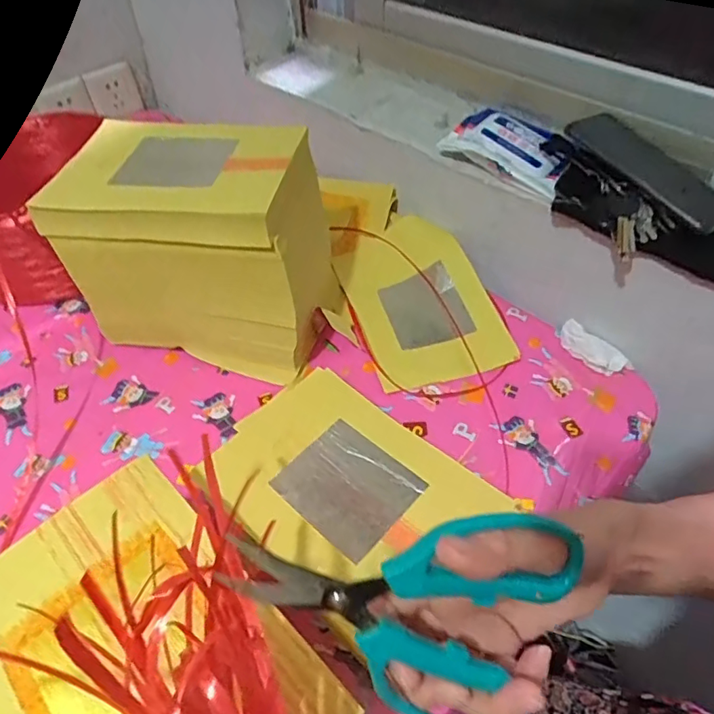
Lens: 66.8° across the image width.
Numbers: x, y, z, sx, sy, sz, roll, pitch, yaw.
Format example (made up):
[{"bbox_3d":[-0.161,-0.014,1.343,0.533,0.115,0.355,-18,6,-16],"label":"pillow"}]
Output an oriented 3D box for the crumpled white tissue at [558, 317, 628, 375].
[{"bbox_3d":[0.260,-0.012,0.600,0.034,0.031,0.075,-38,58,-26],"label":"crumpled white tissue"}]

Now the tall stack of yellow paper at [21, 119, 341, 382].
[{"bbox_3d":[-0.164,-0.121,0.602,0.250,0.199,0.182,8,50,8],"label":"tall stack of yellow paper"}]

